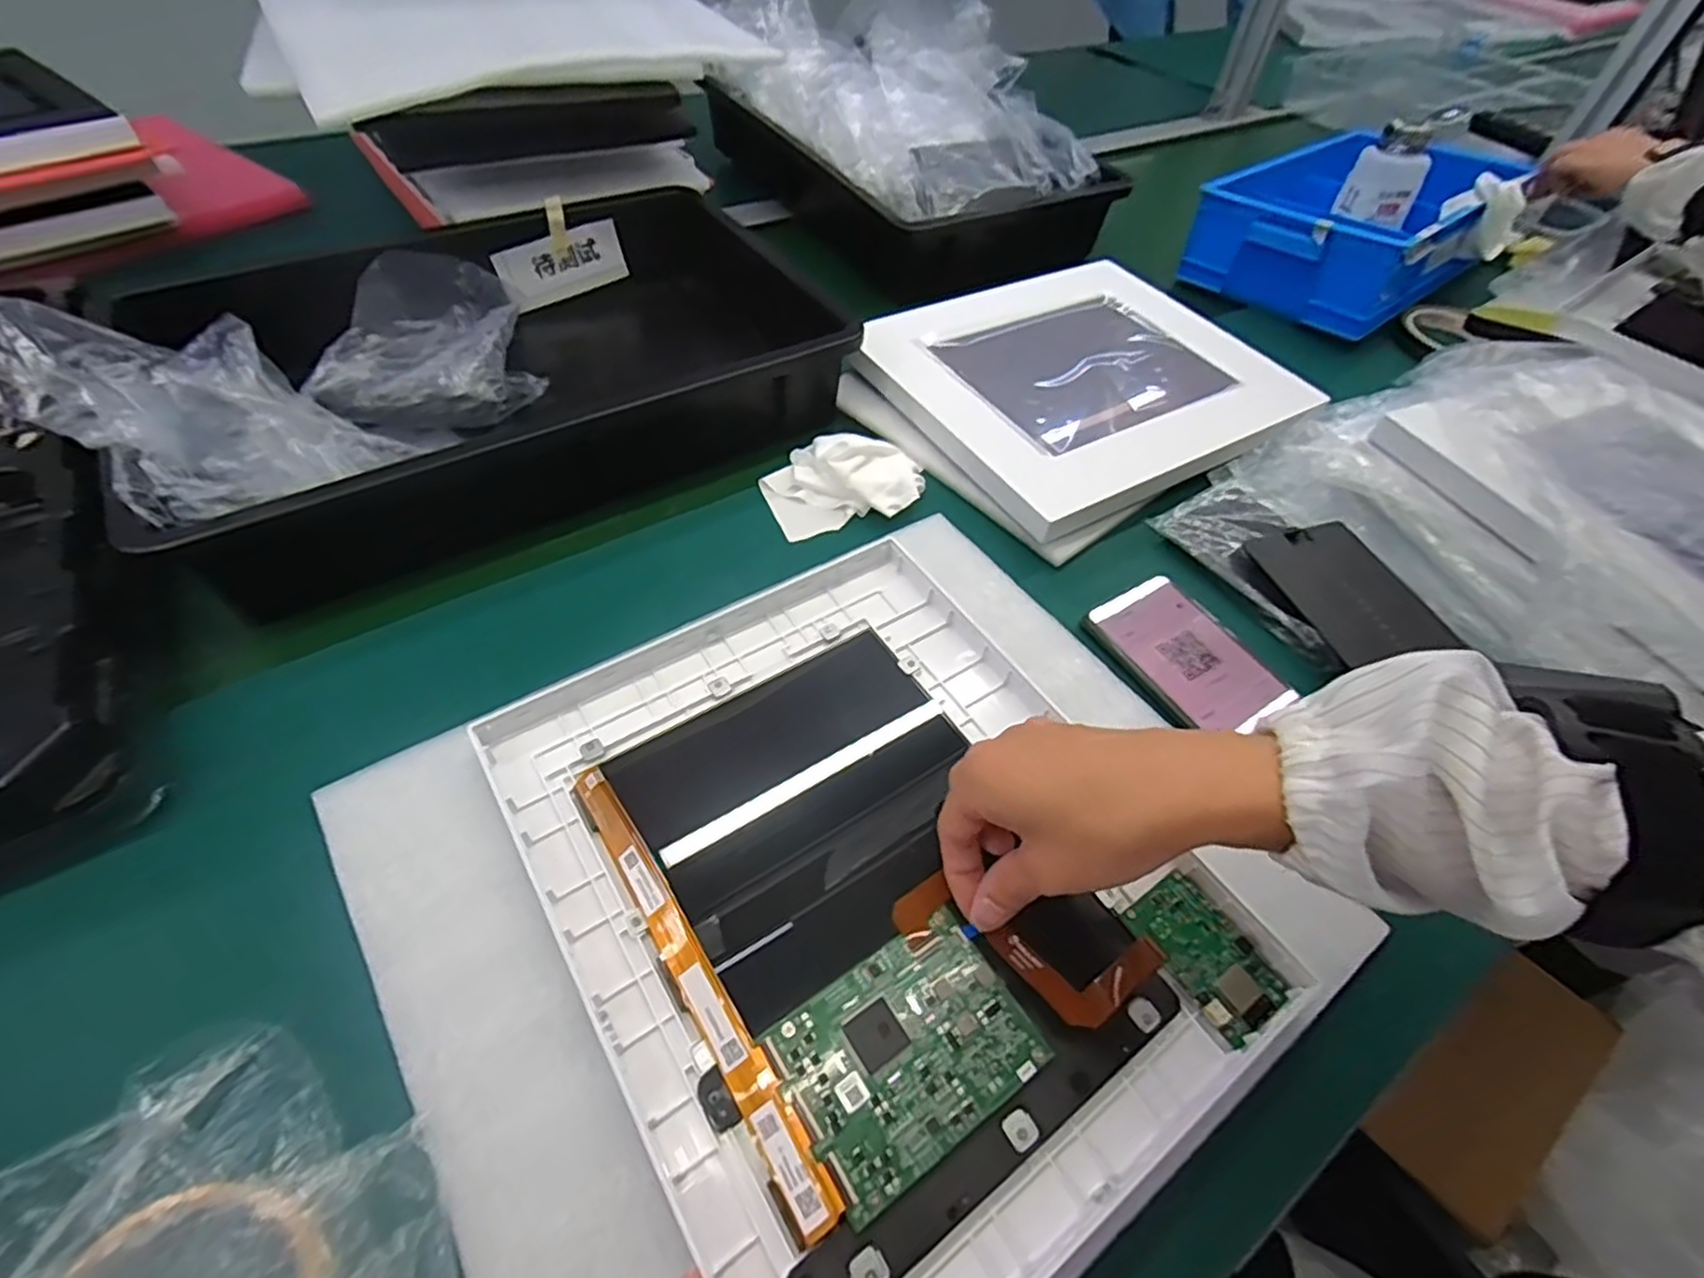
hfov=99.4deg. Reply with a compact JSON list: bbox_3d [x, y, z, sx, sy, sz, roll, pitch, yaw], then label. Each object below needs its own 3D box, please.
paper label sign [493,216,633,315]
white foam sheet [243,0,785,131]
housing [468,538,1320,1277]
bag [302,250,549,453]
[{"bbox_3d":[-0.249,-0.323,0.626,0.105,0.051,0.010,-27,50,-15],"label":"paper label sign"},{"bbox_3d":[-0.256,-0.465,0.547,0.349,0.042,0.232,-21,56,-20],"label":"white foam sheet"},{"bbox_3d":[0.007,0.101,0.327,0.248,0.020,0.310,-26,58,-23],"label":"housing"},{"bbox_3d":[-0.294,-0.187,0.489,0.144,0.085,0.118,-13,54,-15],"label":"bag"}]

